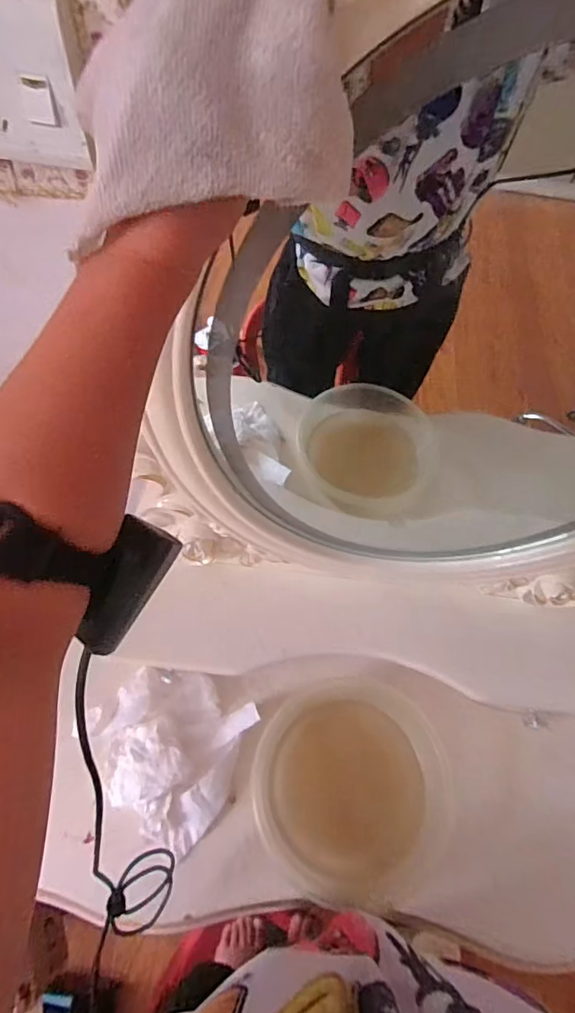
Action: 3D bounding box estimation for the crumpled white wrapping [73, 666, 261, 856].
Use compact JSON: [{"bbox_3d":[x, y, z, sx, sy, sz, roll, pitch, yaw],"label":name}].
[{"bbox_3d":[-0.170,0.322,0.680,0.217,0.054,0.199,27,60,12],"label":"crumpled white wrapping"}]

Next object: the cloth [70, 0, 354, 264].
[{"bbox_3d":[-0.027,-0.159,0.188,0.115,0.082,0.049,-22,62,-17],"label":"cloth"}]

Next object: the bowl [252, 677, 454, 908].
[{"bbox_3d":[0.092,0.374,0.680,0.269,0.087,0.270,-30,65,-21],"label":"bowl"}]

